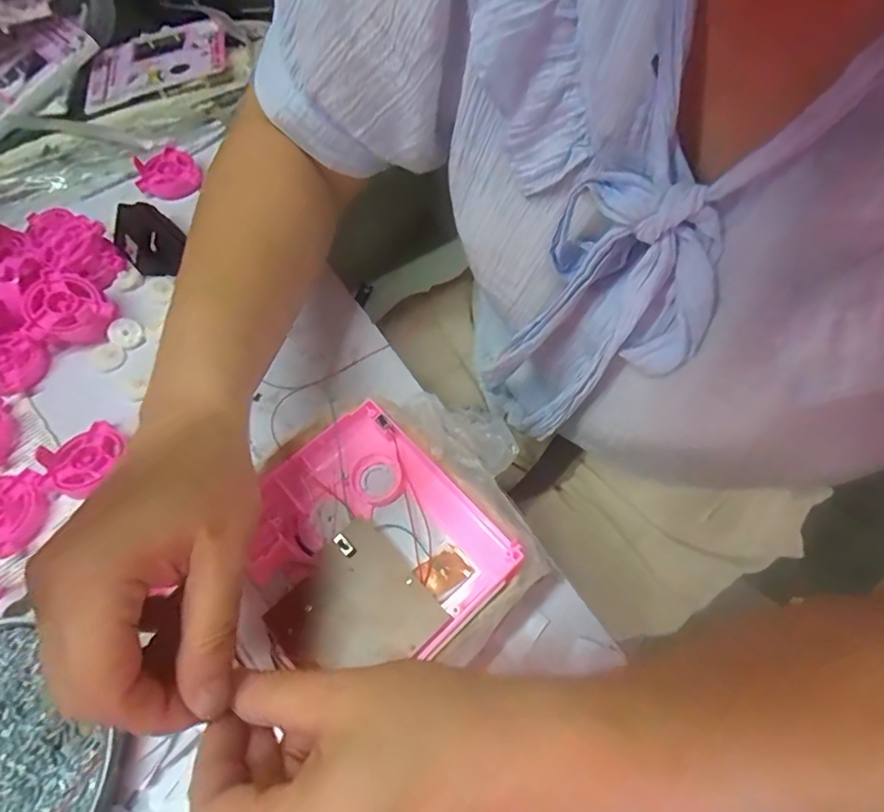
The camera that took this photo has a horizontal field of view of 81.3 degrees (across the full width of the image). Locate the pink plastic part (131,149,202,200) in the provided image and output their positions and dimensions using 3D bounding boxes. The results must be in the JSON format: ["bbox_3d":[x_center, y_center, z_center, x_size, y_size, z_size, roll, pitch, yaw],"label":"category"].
[{"bbox_3d":[-0.252,-0.212,0.472,0.052,0.024,0.046,-29,66,-13],"label":"pink plastic part"}]

